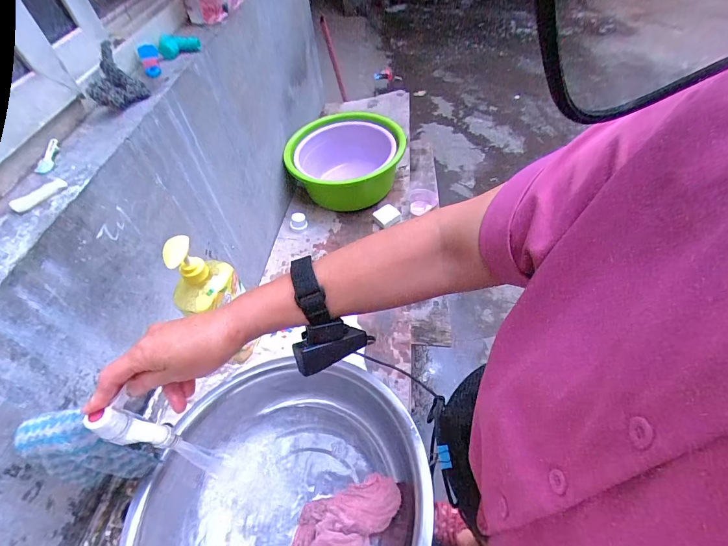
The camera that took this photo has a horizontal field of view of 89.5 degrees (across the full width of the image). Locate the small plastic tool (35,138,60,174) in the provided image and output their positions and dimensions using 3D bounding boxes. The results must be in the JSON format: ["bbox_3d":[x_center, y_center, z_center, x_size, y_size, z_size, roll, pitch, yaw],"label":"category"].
[{"bbox_3d":[-0.449,-0.166,0.525,0.018,0.010,0.062,-5,65,2],"label":"small plastic tool"}]

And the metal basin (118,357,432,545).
[{"bbox_3d":[-0.105,0.293,0.462,0.324,0.133,0.332,-3,51,3],"label":"metal basin"}]

